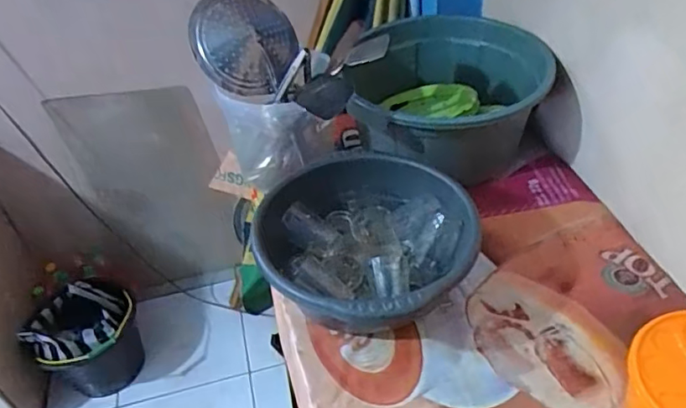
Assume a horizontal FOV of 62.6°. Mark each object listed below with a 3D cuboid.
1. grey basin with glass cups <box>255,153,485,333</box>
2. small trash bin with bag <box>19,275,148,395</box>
[{"bbox_3d":[0.036,0.075,0.955,0.349,0.160,0.363,-4,41,3],"label":"grey basin with glass cups"},{"bbox_3d":[-0.761,0.409,1.708,0.283,0.319,0.236,-35,49,-29],"label":"small trash bin with bag"}]

